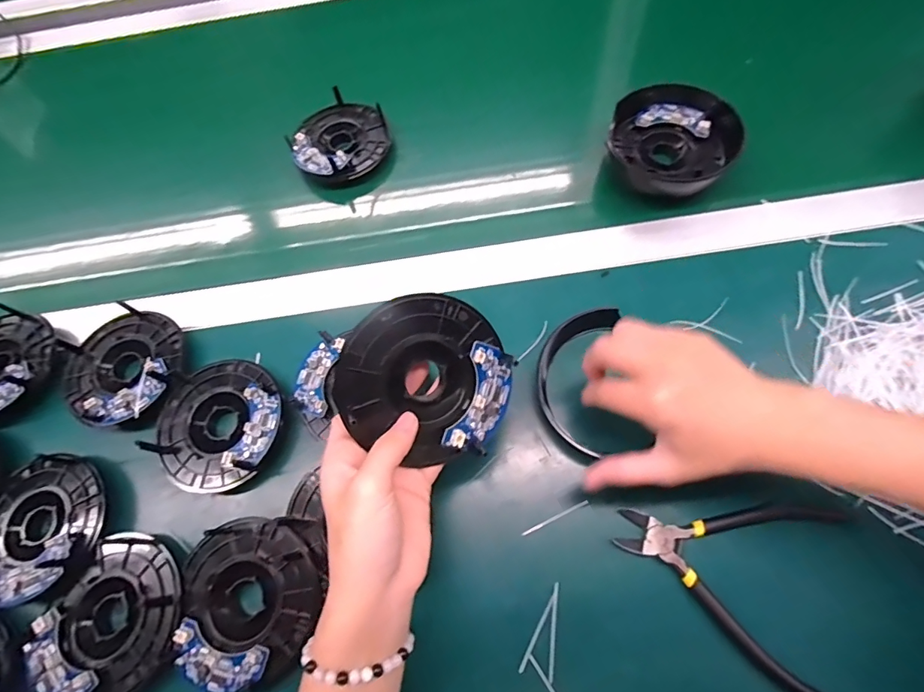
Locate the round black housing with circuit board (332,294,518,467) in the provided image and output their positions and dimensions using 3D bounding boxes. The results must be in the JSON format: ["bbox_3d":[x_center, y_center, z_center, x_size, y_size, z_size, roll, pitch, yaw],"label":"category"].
[{"bbox_3d":[-0.020,0.019,0.272,0.101,0.014,0.094,0,90,-14],"label":"round black housing with circuit board"}]

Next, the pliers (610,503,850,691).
[{"bbox_3d":[0.172,0.148,0.300,0.132,0.018,0.113,14,70,12],"label":"pliers"}]

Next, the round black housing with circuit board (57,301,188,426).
[{"bbox_3d":[-0.286,0.014,0.381,0.110,0.017,0.096,40,77,19],"label":"round black housing with circuit board"}]

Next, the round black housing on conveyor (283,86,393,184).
[{"bbox_3d":[-0.128,-0.214,0.468,0.098,0.025,0.094,-2,68,6],"label":"round black housing on conveyor"}]

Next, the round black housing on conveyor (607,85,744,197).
[{"bbox_3d":[0.193,-0.188,0.428,0.109,0.047,0.108,-2,68,6],"label":"round black housing on conveyor"}]

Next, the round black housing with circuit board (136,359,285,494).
[{"bbox_3d":[-0.191,0.058,0.353,0.101,0.016,0.099,-2,68,6],"label":"round black housing with circuit board"}]

